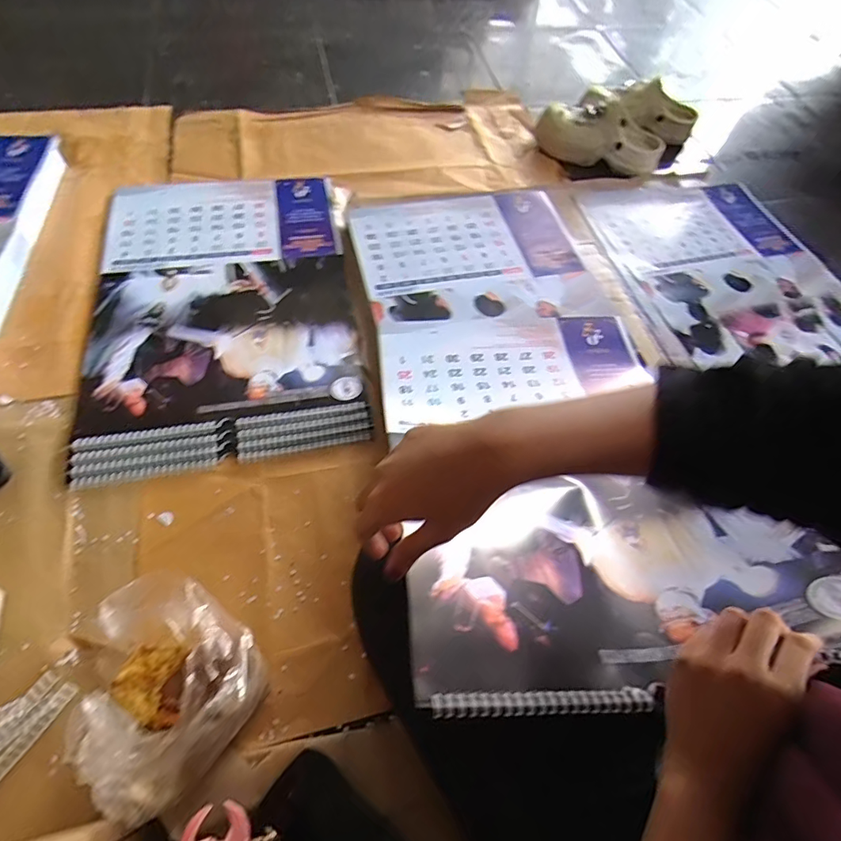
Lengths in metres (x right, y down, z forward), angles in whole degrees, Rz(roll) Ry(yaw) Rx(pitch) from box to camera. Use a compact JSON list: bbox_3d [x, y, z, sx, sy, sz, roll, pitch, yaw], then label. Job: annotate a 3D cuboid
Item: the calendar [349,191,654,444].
[{"bbox_3d":[0.109,-0.210,0.763,0.383,0.029,0.472,-7,60,-8],"label":"calendar"}]

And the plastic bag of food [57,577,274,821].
[{"bbox_3d":[-0.239,0.236,0.432,0.168,0.110,0.158,35,63,16],"label":"plastic bag of food"}]

